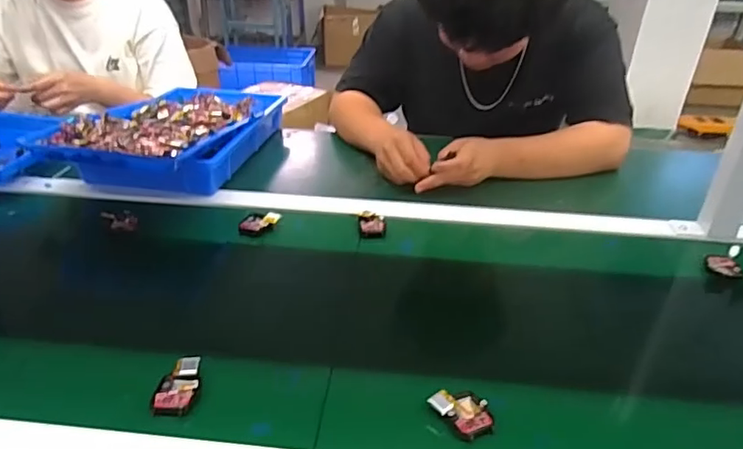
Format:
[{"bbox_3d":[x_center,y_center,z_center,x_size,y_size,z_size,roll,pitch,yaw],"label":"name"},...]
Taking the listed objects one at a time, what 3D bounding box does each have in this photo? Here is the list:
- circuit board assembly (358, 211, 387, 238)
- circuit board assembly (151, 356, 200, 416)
[{"bbox_3d":[0.002,0.000,0.755,0.037,0.017,0.047,0,31,-2],"label":"circuit board assembly"},{"bbox_3d":[-0.179,0.148,0.490,0.034,0.014,0.059,2,31,1],"label":"circuit board assembly"}]

